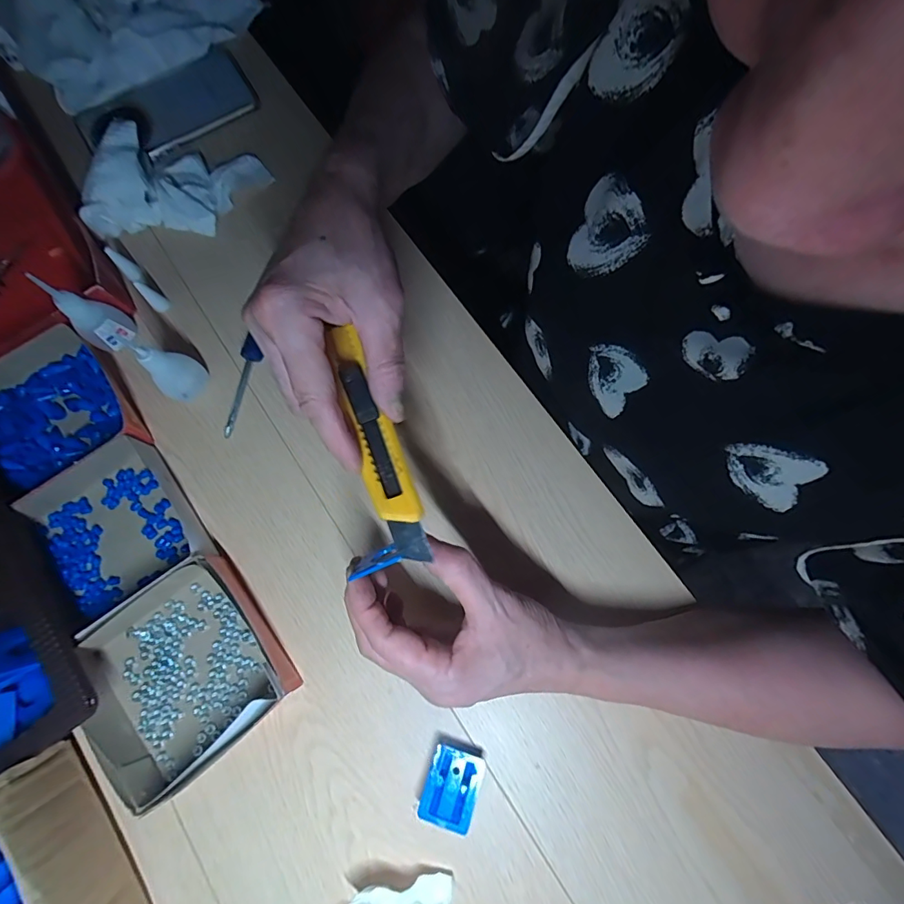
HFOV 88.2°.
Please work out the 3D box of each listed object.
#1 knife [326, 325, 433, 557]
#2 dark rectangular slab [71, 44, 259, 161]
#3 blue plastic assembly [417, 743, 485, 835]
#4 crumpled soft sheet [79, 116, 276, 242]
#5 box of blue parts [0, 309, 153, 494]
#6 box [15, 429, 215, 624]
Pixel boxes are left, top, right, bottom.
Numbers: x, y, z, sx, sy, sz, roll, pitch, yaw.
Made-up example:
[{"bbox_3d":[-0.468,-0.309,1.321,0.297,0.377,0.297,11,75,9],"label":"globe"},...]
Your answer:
[{"bbox_3d":[-0.043,-0.007,0.263,0.023,0.010,0.139,-21,81,-4],"label":"knife"},{"bbox_3d":[-0.293,-0.357,0.480,0.172,0.015,0.105,-36,78,-7],"label":"dark rectangular slab"},{"bbox_3d":[0.000,0.227,0.317,0.036,0.016,0.044,20,77,6],"label":"blue plastic assembly"},{"bbox_3d":[-0.257,-0.253,0.428,0.153,0.068,0.086,-6,76,0],"label":"crumpled soft sheet"},{"bbox_3d":[-0.328,-0.033,0.379,0.111,0.040,0.125,-35,78,-7],"label":"box of blue parts"},{"bbox_3d":[-0.261,0.061,0.361,0.111,0.038,0.115,-35,78,-7],"label":"box"}]

